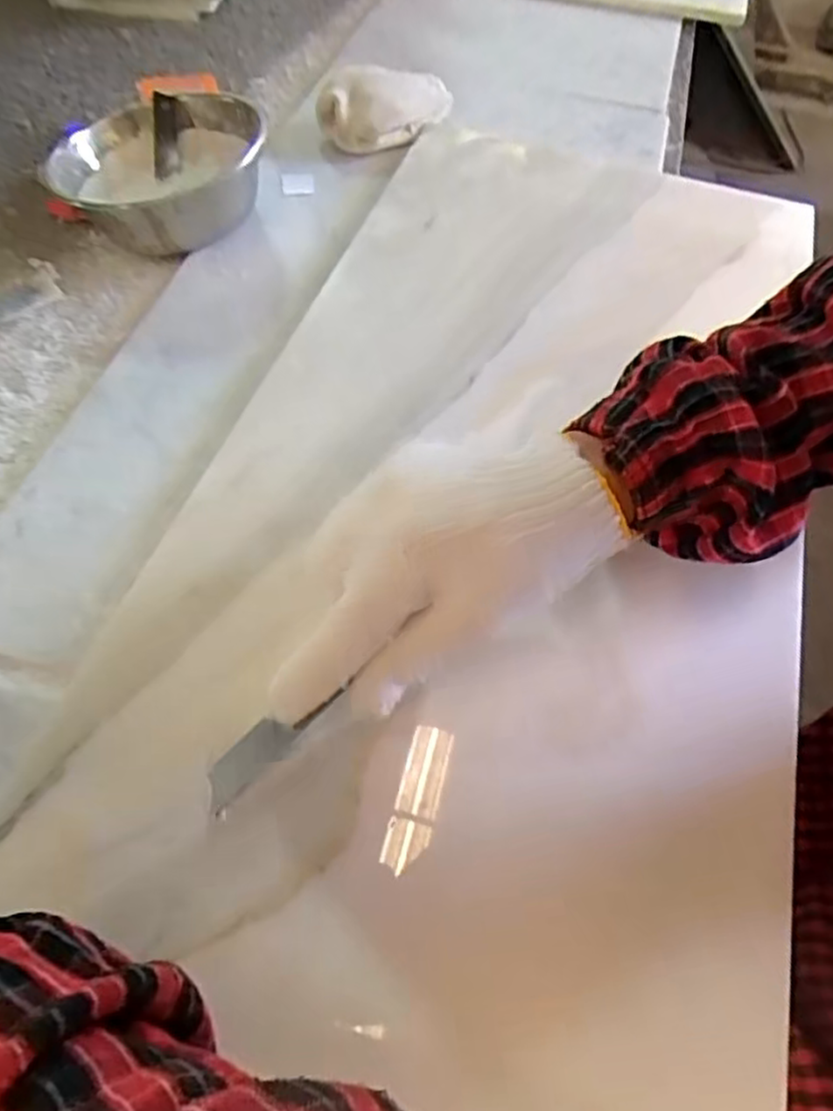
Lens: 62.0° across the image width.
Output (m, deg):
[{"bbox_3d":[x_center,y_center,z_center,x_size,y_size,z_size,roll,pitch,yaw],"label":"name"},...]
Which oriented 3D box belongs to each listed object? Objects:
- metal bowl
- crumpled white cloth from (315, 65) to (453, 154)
[{"bbox_3d":[-0.176,-0.277,0.496,0.134,0.049,0.155,-6,57,-3],"label":"metal bowl"},{"bbox_3d":[-0.024,-0.365,0.559,0.108,0.035,0.080,-4,57,-2],"label":"crumpled white cloth"}]

